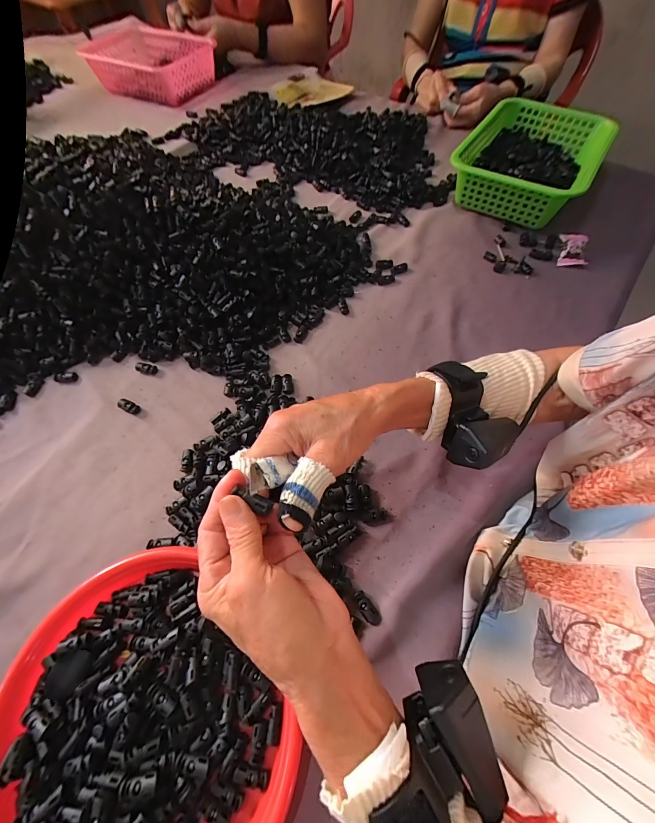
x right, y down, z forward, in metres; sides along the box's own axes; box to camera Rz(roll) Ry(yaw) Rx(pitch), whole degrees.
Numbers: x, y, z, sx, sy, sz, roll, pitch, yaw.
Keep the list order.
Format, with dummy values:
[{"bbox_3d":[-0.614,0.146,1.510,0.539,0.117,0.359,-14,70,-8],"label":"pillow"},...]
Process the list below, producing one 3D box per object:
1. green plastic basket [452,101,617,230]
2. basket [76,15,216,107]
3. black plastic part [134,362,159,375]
[{"bbox_3d":[0.379,-0.467,0.600,0.211,0.082,0.313,31,68,15],"label":"green plastic basket"},{"bbox_3d":[-0.462,-0.883,0.815,0.339,0.078,0.205,32,68,16],"label":"basket"},{"bbox_3d":[-0.255,-0.061,0.449,0.031,0.005,0.015,15,64,-5],"label":"black plastic part"}]

